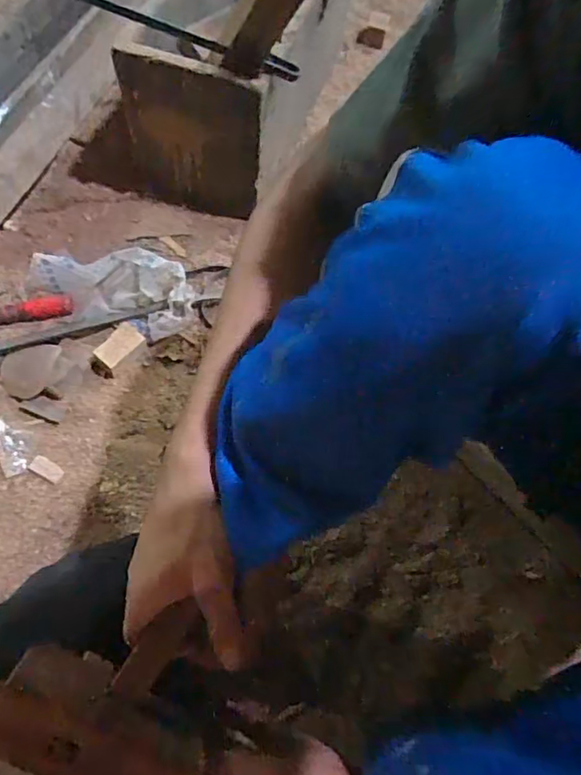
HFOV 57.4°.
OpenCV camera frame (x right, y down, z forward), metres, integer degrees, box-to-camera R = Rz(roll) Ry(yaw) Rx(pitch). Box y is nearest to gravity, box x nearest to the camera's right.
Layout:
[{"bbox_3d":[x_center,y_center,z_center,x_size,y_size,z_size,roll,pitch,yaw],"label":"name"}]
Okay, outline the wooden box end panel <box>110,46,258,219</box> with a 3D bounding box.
[{"bbox_3d":[-0.127,-0.311,0.693,0.182,0.199,0.019,19,65,4],"label":"wooden box end panel"}]

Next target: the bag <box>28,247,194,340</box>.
[{"bbox_3d":[-0.225,-0.128,0.671,0.201,0.067,0.102,10,65,0],"label":"bag"}]

